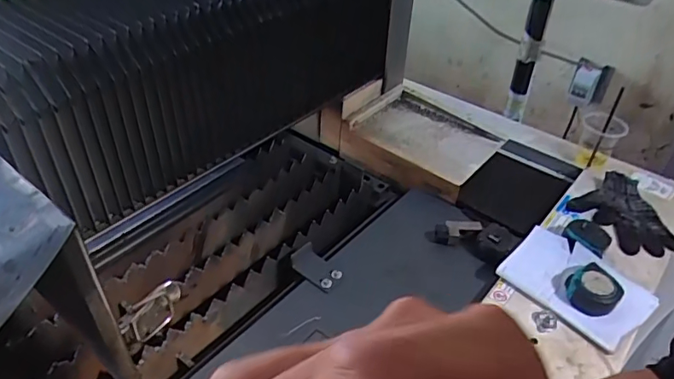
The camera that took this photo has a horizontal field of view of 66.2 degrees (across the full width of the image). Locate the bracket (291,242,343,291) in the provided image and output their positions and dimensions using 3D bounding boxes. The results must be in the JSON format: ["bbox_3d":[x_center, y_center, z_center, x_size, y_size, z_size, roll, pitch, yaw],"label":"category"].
[{"bbox_3d":[-0.034,0.129,0.875,0.086,0.031,0.055,30,46,31],"label":"bracket"}]

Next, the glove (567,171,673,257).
[{"bbox_3d":[0.537,0.048,0.986,0.164,0.040,0.203,-4,39,-8],"label":"glove"}]

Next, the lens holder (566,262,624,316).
[{"bbox_3d":[0.403,0.156,0.811,0.076,0.046,0.079,27,45,28],"label":"lens holder"}]

